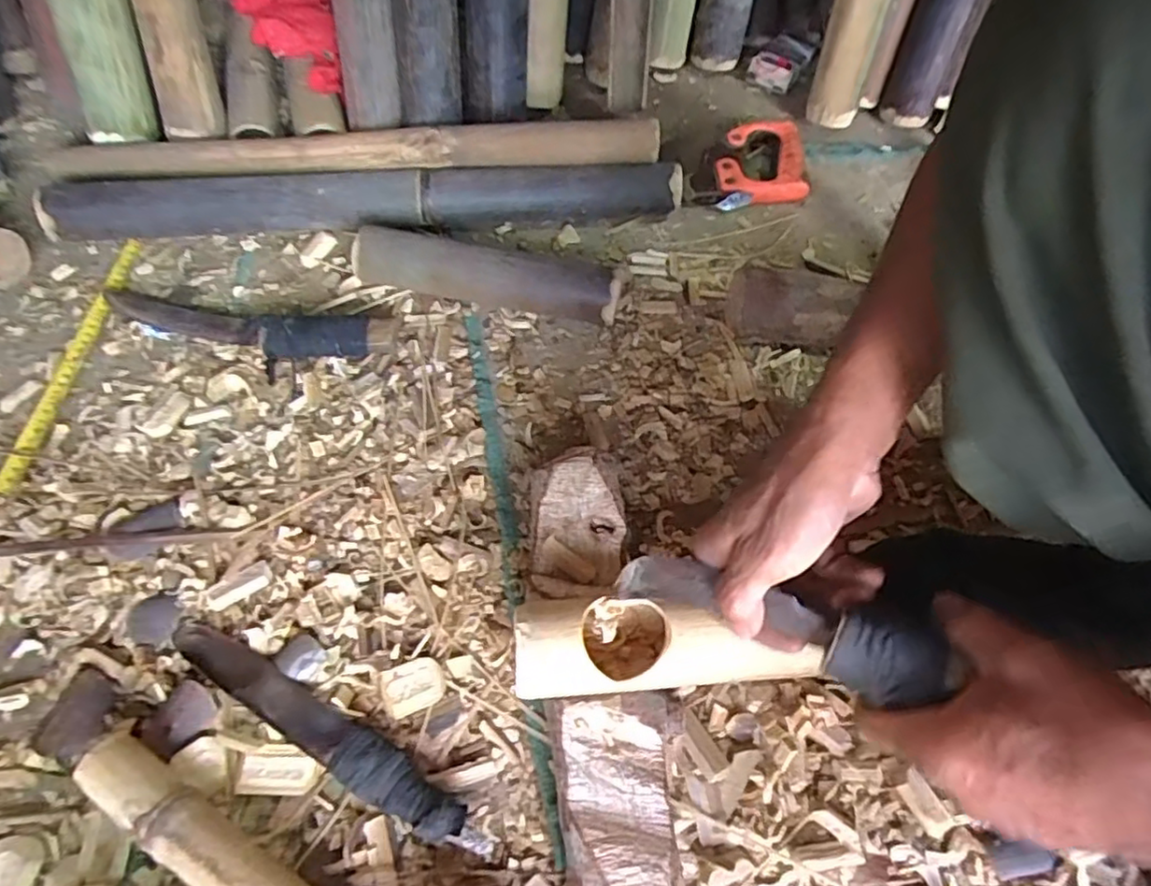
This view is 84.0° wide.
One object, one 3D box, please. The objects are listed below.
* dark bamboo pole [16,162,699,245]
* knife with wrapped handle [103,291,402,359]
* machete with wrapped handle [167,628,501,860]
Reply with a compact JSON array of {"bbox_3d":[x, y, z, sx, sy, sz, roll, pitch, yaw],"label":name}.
[{"bbox_3d":[-0.216,-0.264,0.696,0.662,0.062,0.062,-4,62,-5],"label":"dark bamboo pole"},{"bbox_3d":[-0.322,-0.119,0.629,0.296,0.031,0.059,9,61,2],"label":"knife with wrapped handle"},{"bbox_3d":[-0.180,0.206,0.457,0.276,0.025,0.035,30,64,13],"label":"machete with wrapped handle"}]

